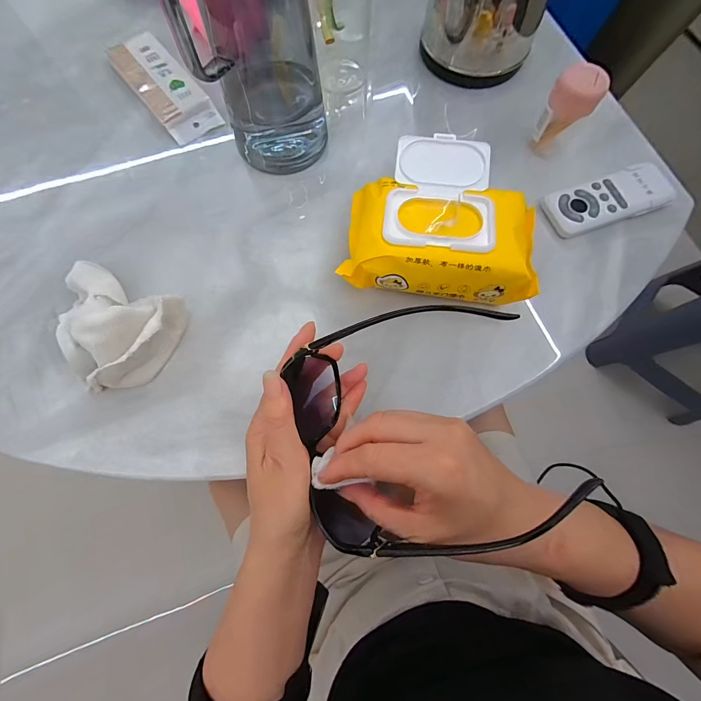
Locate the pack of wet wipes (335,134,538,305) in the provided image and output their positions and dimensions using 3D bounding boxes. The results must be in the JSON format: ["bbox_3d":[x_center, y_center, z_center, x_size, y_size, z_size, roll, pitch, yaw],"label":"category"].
[{"bbox_3d":[0.087,-0.123,0.326,0.168,0.073,0.143,7,74,2],"label":"pack of wet wipes"}]

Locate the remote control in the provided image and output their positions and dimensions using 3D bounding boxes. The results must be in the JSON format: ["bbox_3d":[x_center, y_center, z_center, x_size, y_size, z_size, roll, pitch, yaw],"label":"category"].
[{"bbox_3d":[0.283,-0.166,0.363,0.136,0.014,0.054,-17,75,-5],"label":"remote control"}]

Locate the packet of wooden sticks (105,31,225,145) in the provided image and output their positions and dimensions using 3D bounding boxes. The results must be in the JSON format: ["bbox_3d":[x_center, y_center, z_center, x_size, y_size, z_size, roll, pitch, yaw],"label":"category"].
[{"bbox_3d":[-0.233,-0.329,0.416,0.062,0.020,0.172,-37,78,-10],"label":"packet of wooden sticks"}]

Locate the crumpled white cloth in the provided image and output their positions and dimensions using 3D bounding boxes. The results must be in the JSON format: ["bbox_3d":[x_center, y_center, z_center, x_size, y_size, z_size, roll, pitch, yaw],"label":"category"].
[{"bbox_3d":[-0.218,-0.019,0.303,0.101,0.058,0.099,17,75,4],"label":"crumpled white cloth"}]

